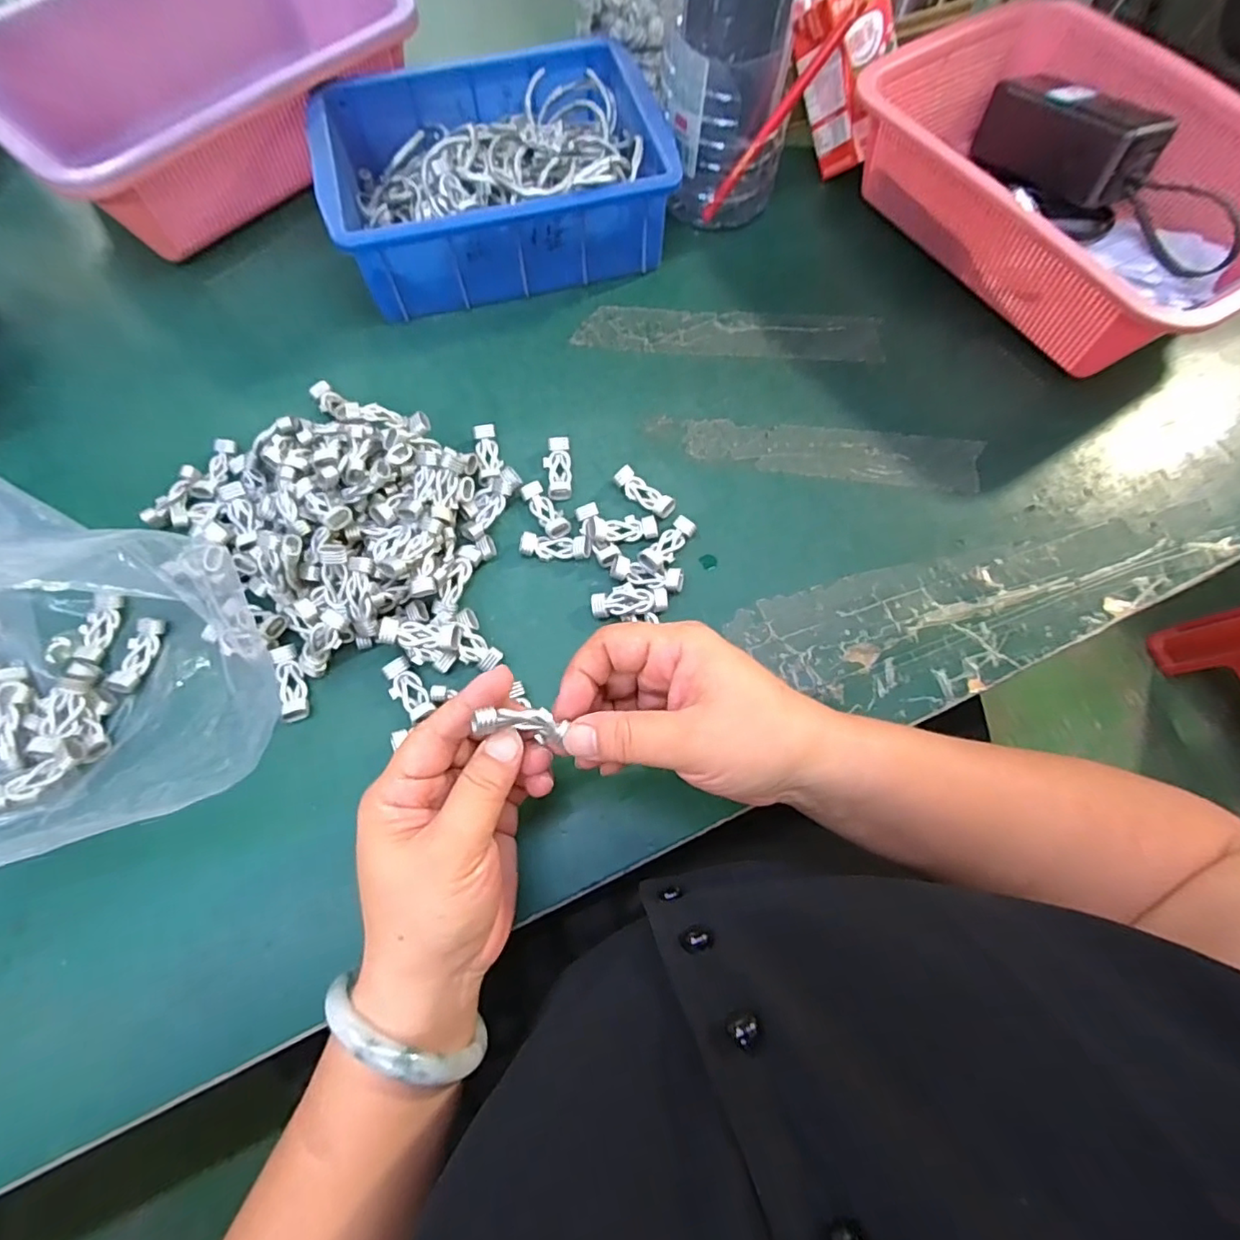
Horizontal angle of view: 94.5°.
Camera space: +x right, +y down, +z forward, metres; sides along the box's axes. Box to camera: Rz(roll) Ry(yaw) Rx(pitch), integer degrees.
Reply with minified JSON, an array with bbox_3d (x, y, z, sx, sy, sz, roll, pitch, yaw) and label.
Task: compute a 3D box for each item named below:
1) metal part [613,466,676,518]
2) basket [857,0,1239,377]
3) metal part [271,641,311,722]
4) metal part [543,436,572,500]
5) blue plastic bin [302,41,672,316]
[{"bbox_3d":[0.017,-0.084,0.379,0.043,0.010,0.018,43,75,12],"label":"metal part"},{"bbox_3d":[0.339,-0.318,0.430,0.222,0.089,0.292,-27,73,-11],"label":"basket"},{"bbox_3d":[-0.190,0.036,0.332,0.013,0.010,0.045,-17,72,-7],"label":"metal part"},{"bbox_3d":[-0.042,-0.102,0.388,0.018,0.008,0.046,-6,71,-4],"label":"metal part"},{"bbox_3d":[-0.095,-0.342,0.440,0.237,0.072,0.173,-15,72,-7],"label":"blue plastic bin"}]

